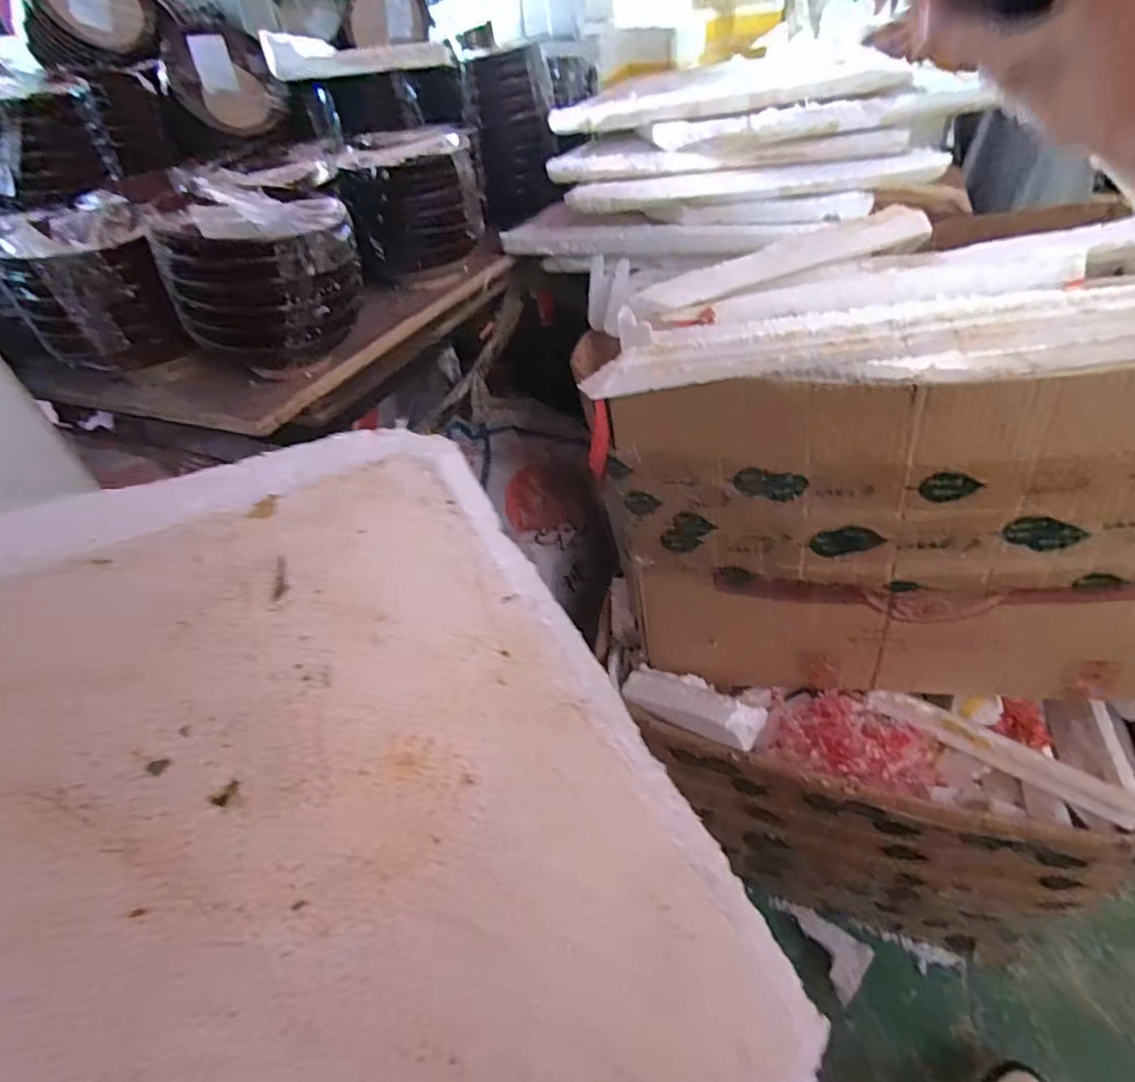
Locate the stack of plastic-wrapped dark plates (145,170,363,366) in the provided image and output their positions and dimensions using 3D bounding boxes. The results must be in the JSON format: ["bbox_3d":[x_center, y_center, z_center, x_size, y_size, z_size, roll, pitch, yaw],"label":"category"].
[{"bbox_3d":[-0.269,-0.241,0.551,0.142,0.114,0.114,-3,40,5],"label":"stack of plastic-wrapped dark plates"}]

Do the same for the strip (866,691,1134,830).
[{"bbox_3d":[0.442,0.216,0.626,0.245,0.032,0.025,22,48,30],"label":"strip"}]

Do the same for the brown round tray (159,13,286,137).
[{"bbox_3d":[-0.506,-0.683,0.898,0.149,0.139,0.056,-23,39,-30],"label":"brown round tray"}]

